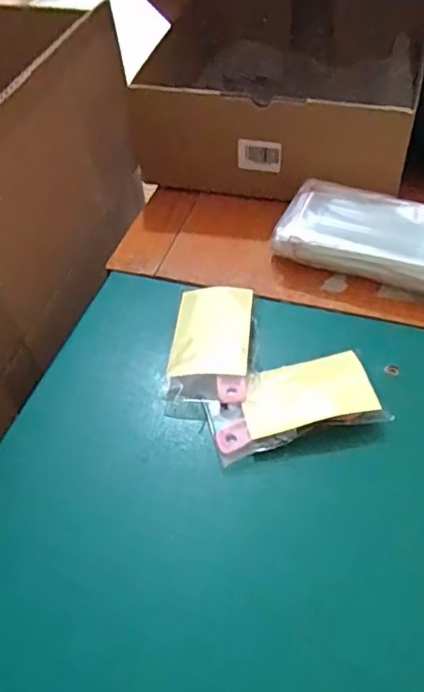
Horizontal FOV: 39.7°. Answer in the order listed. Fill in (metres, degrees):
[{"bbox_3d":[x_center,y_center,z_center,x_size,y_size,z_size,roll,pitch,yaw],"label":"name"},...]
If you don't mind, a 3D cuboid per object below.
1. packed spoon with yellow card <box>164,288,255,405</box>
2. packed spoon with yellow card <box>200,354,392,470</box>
[{"bbox_3d":[0.000,-0.005,0.458,0.061,0.015,0.105,4,50,7],"label":"packed spoon with yellow card"},{"bbox_3d":[0.056,0.042,0.419,0.117,0.014,0.060,-13,50,-7],"label":"packed spoon with yellow card"}]

